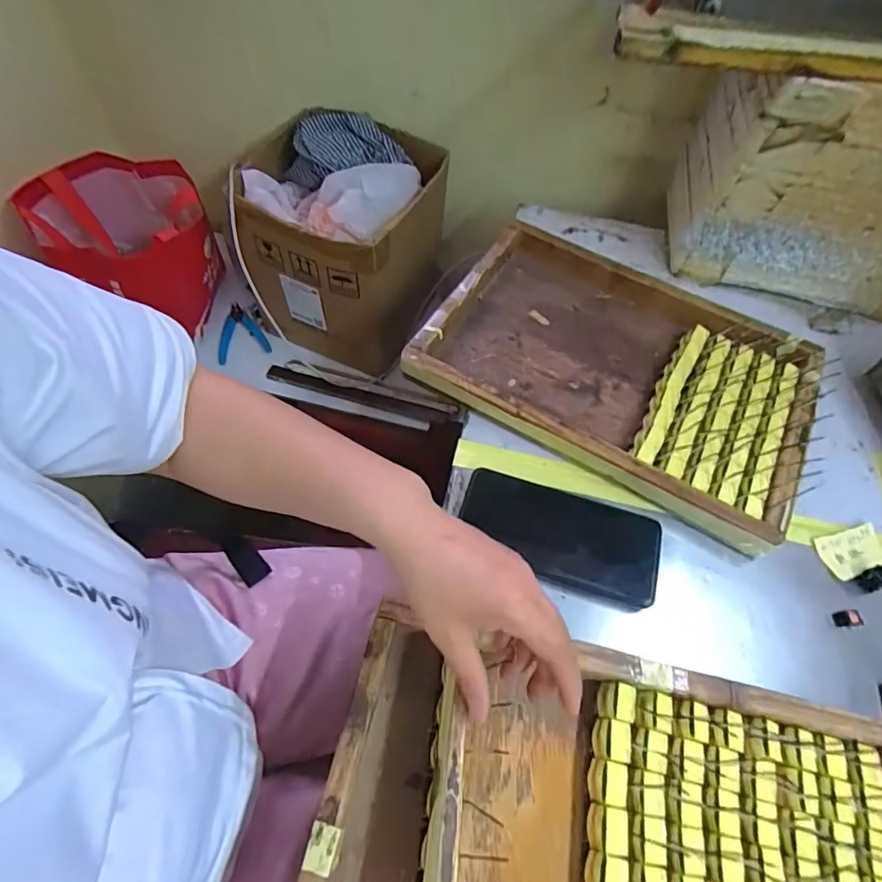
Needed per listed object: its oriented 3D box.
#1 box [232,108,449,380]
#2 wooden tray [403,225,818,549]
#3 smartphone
[{"bbox_3d":[-0.129,-0.286,0.742,0.231,0.239,0.251,19,61,12],"label":"box"},{"bbox_3d":[0.169,-0.076,0.500,0.350,0.040,0.244,27,62,16],"label":"wooden tray"},{"bbox_3d":[0.093,0.076,0.418,0.155,0.016,0.081,12,62,14],"label":"smartphone"}]

